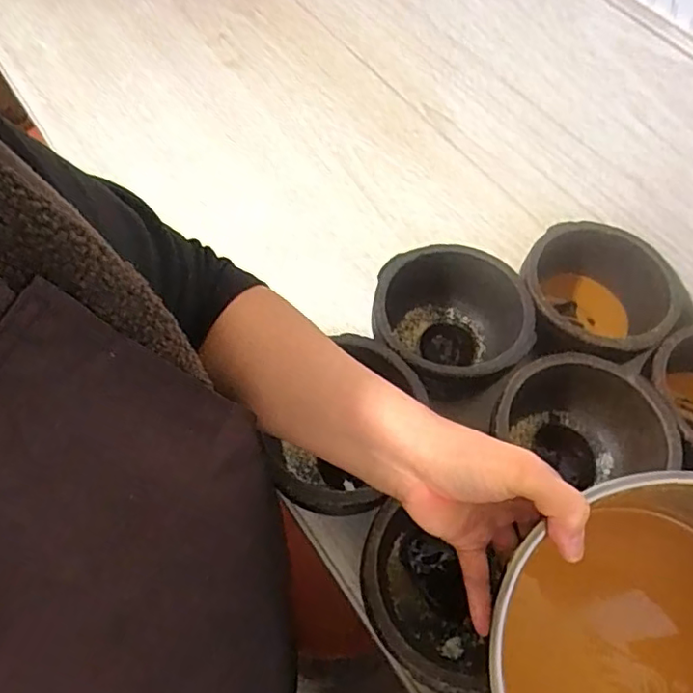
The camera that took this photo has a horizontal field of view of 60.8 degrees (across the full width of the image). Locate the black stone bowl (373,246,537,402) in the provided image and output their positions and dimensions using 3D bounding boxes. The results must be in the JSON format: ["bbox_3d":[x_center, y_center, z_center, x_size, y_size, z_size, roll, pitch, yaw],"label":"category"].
[{"bbox_3d":[0.095,-0.018,0.555,0.136,0.093,0.140,2,59,-3],"label":"black stone bowl"}]

